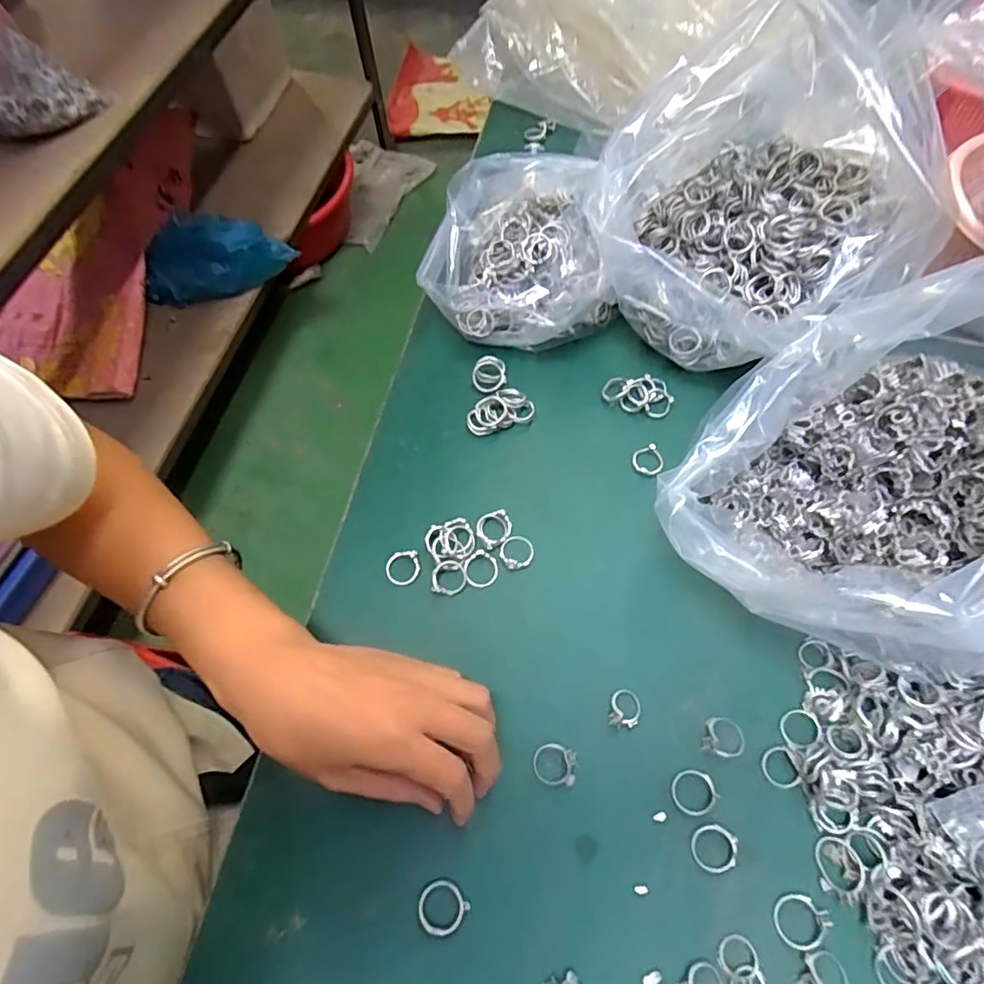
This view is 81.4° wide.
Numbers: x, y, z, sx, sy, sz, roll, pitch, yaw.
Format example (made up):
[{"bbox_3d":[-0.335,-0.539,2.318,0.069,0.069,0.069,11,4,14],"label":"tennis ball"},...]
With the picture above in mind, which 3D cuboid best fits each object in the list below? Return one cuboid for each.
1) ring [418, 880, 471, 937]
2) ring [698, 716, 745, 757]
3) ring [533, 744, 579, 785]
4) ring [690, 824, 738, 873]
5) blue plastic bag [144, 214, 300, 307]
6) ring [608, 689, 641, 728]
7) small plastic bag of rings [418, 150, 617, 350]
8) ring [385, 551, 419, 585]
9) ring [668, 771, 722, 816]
[{"bbox_3d":[-0.025,0.205,0.282,0.023,0.005,0.022,-1,64,1],"label":"ring"},{"bbox_3d":[0.128,0.135,0.314,0.023,0.004,0.020,13,65,8],"label":"ring"},{"bbox_3d":[0.034,0.147,0.309,0.024,0.005,0.021,-7,69,20],"label":"ring"},{"bbox_3d":[0.113,0.181,0.291,0.022,0.004,0.021,-1,64,1],"label":"ring"},{"bbox_3d":[-0.533,-0.451,1.103,0.279,0.138,0.097,-3,64,0],"label":"blue plastic bag"},{"bbox_3d":[0.075,0.121,0.320,0.017,0.010,0.020,11,64,7],"label":"ring"},{"bbox_3d":[0.022,-0.173,0.416,0.138,0.099,0.111,10,64,7],"label":"small plastic bag of rings"},{"bbox_3d":[-0.056,0.047,0.356,0.021,0.004,0.020,-9,64,-2],"label":"ring"},{"bbox_3d":[0.107,0.159,0.301,0.023,0.004,0.021,-1,64,1],"label":"ring"}]

